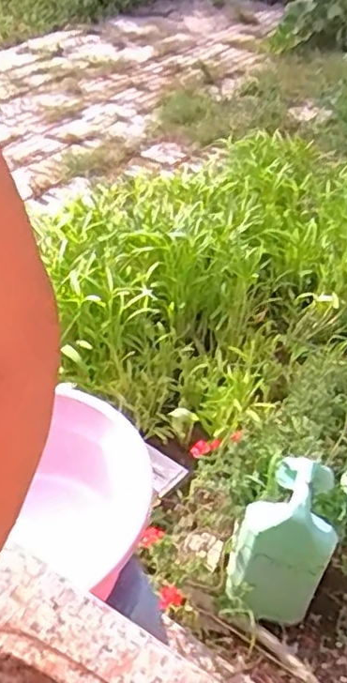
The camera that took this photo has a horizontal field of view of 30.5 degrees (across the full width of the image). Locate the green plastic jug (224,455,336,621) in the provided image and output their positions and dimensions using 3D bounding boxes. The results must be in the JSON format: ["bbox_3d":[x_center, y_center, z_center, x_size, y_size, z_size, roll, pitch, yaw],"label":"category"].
[{"bbox_3d":[0.208,0.374,1.218,0.175,0.302,0.144,18,29,13],"label":"green plastic jug"}]

